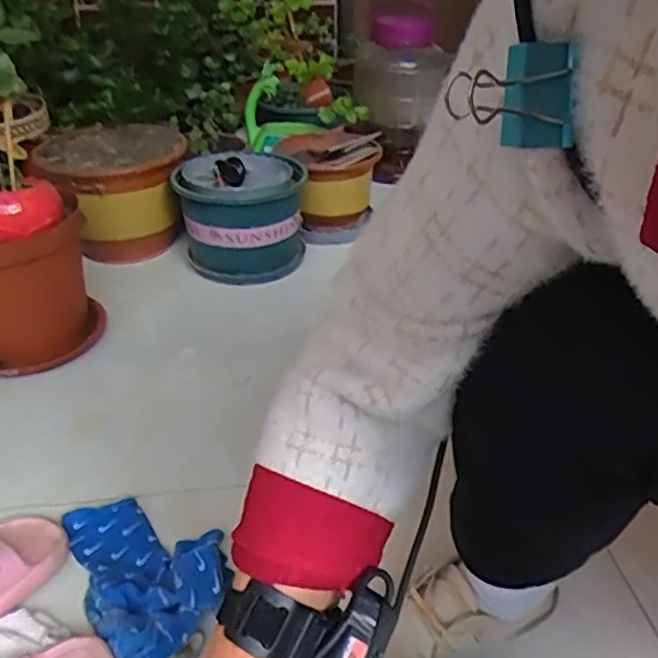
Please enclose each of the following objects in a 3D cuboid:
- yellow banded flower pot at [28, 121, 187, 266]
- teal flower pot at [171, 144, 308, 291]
[{"bbox_3d":[-0.399,-0.245,1.277,0.265,0.206,0.307,-10,33,-13],"label":"yellow banded flower pot"},{"bbox_3d":[-0.161,-0.209,1.261,0.229,0.184,0.250,-1,32,1],"label":"teal flower pot"}]

